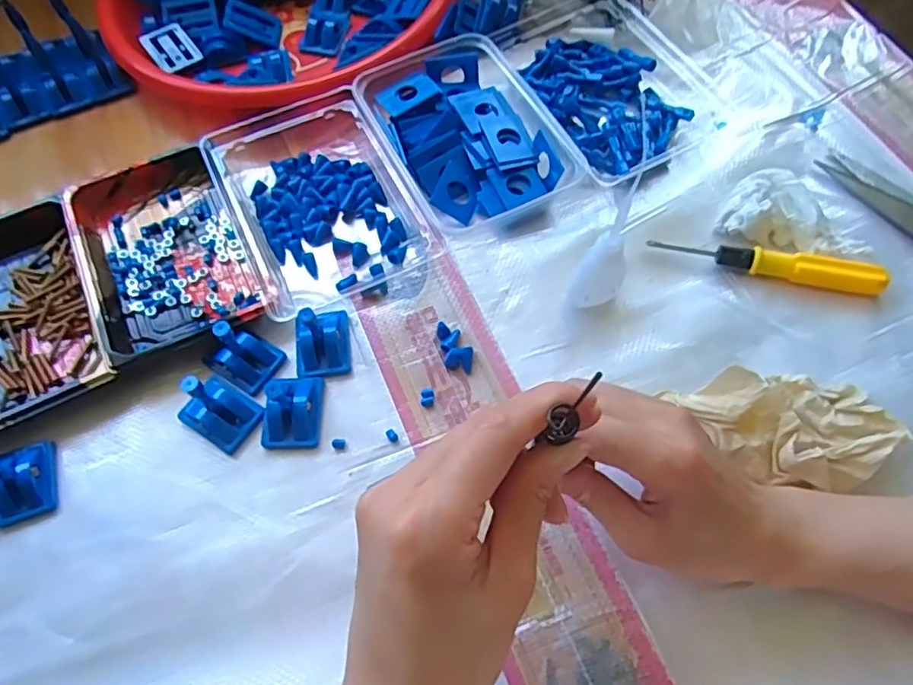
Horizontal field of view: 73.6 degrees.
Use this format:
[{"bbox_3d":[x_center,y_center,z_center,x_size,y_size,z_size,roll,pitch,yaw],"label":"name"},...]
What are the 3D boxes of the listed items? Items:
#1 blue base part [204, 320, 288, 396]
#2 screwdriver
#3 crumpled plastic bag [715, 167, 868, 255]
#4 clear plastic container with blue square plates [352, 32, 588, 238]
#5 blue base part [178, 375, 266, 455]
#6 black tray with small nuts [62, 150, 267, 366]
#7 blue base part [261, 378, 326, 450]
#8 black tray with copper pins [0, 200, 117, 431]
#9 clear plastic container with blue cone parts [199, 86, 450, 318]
[{"bbox_3d":[-0.137,0.002,0.373,0.043,0.040,0.033,29,69,15],"label":"blue base part"},{"bbox_3d":[0.197,-0.051,0.389,0.139,0.019,0.017,10,65,8],"label":"screwdriver"},{"bbox_3d":[0.213,-0.076,0.399,0.057,0.025,0.084,-35,67,-14],"label":"crumpled plastic bag"},{"bbox_3d":[0.003,-0.152,0.443,0.108,0.036,0.152,-25,65,-9],"label":"clear plastic container with blue square plates"},{"bbox_3d":[-0.145,0.035,0.357,0.045,0.043,0.034,30,69,16],"label":"blue base part"},{"bbox_3d":[-0.201,-0.065,0.417,0.098,0.025,0.165,-25,66,-10],"label":"black tray with small nuts"},{"bbox_3d":[-0.100,0.040,0.366,0.035,0.020,0.044,-4,64,0],"label":"blue base part"},{"bbox_3d":[-0.292,-0.019,0.399,0.106,0.025,0.169,-26,66,-10],"label":"black tray with copper pins"},{"bbox_3d":[-0.100,-0.107,0.430,0.123,0.031,0.163,-24,65,-9],"label":"clear plastic container with blue cone parts"}]

